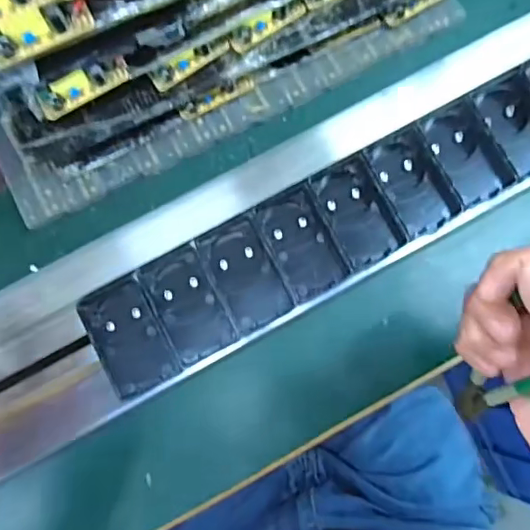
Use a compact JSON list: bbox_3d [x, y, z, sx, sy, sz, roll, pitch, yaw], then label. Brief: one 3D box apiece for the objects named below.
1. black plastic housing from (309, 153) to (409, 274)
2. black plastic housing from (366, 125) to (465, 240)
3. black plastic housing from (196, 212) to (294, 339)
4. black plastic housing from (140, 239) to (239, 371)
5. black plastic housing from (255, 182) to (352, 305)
[{"bbox_3d":[0.064,-0.036,0.382,0.043,0.019,0.069,-25,79,-4],"label":"black plastic housing"},{"bbox_3d":[0.102,-0.058,0.385,0.044,0.017,0.070,-23,79,-4],"label":"black plastic housing"},{"bbox_3d":[-0.013,0.006,0.376,0.043,0.016,0.070,-24,79,-4],"label":"black plastic housing"},{"bbox_3d":[-0.051,0.027,0.374,0.042,0.013,0.071,-25,79,-4],"label":"black plastic housing"},{"bbox_3d":[0.026,-0.015,0.380,0.043,0.020,0.071,-23,79,-4],"label":"black plastic housing"}]

